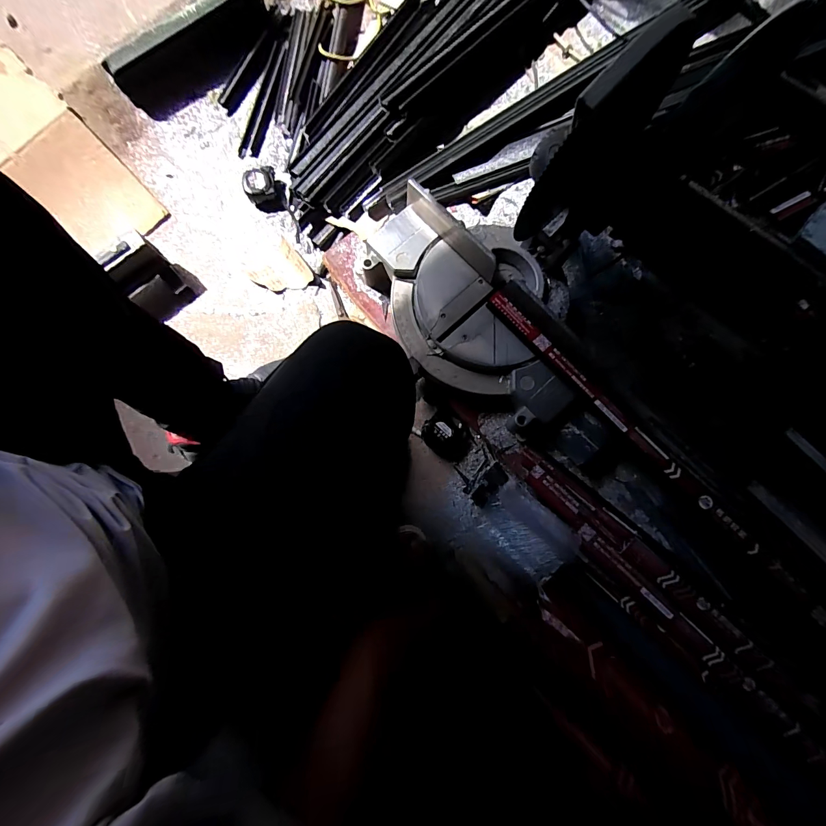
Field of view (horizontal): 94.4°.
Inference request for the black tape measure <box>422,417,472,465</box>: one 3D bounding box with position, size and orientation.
[{"bbox_3d":[0.071,0.047,0.749,0.101,0.045,0.078,36,83,8],"label":"black tape measure"}]

